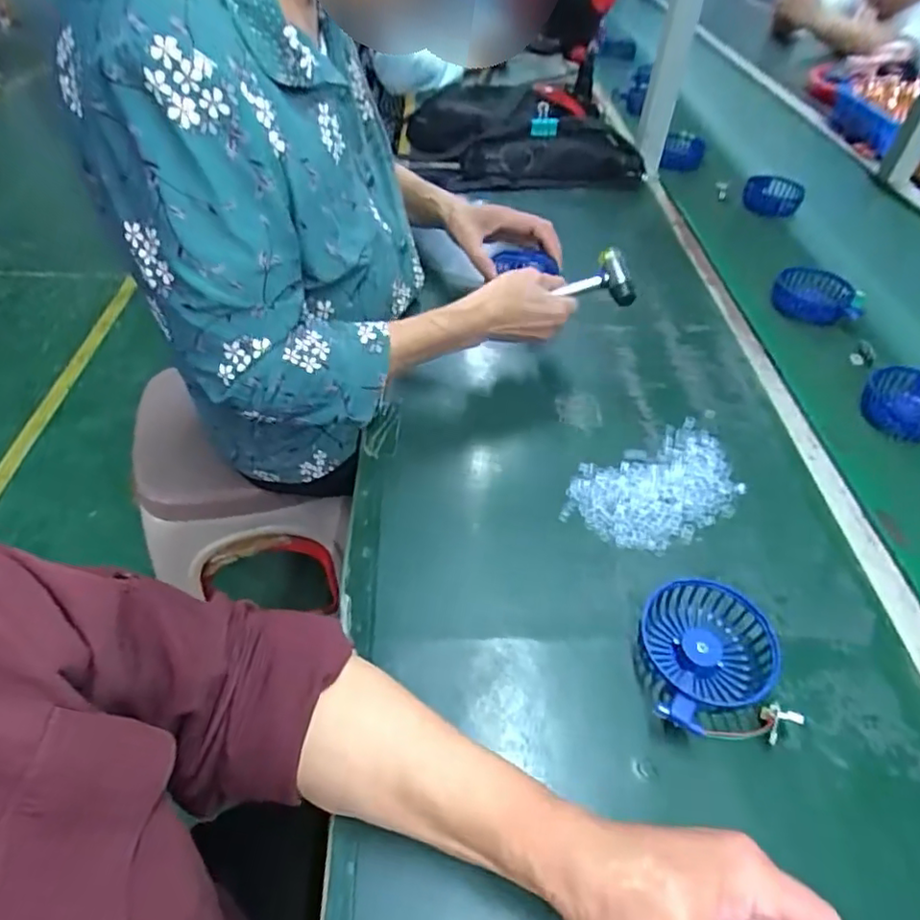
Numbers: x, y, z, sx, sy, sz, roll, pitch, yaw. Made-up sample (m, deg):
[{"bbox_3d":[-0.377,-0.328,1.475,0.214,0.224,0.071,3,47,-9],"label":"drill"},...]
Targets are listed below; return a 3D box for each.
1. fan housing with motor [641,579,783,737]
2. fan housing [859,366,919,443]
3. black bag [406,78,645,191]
[{"bbox_3d":[0.173,0.136,0.415,0.085,0.033,0.099,3,47,-1],"label":"fan housing with motor"},{"bbox_3d":[0.463,-0.056,0.616,0.086,0.034,0.089,36,55,26],"label":"fan housing"},{"bbox_3d":[0.100,-0.560,1.005,0.338,0.093,0.280,-7,48,-10],"label":"black bag"}]

